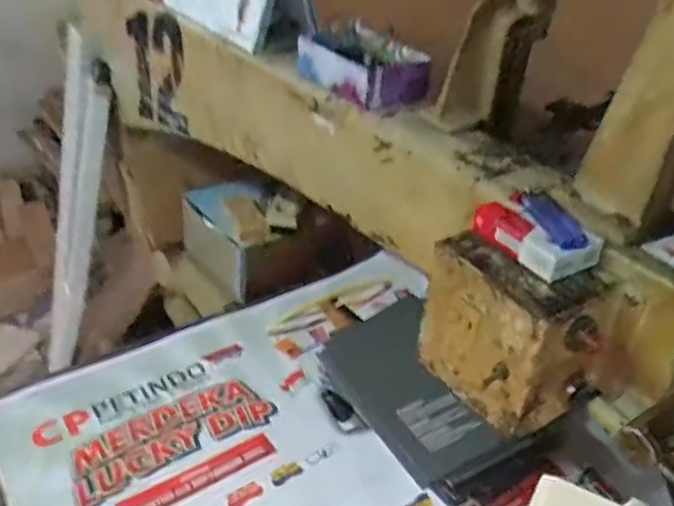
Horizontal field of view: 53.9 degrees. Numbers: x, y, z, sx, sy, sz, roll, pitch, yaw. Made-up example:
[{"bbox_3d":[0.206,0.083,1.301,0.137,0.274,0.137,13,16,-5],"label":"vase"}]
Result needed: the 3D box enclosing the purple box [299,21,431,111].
[{"bbox_3d":[0.028,-0.233,0.814,0.102,0.061,0.140,-21,42,-35],"label":"purple box"}]

